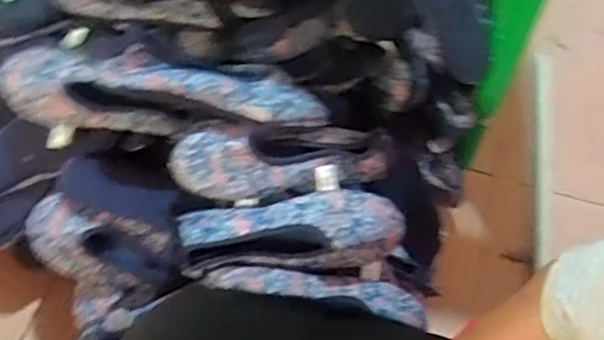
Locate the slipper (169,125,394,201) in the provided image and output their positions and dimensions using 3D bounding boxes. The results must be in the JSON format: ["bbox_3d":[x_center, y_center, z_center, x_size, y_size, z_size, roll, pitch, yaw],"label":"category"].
[{"bbox_3d":[-0.019,-0.008,0.764,0.259,0.059,0.080,-1,56,-4],"label":"slipper"}]

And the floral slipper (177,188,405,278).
[{"bbox_3d":[-0.013,0.070,0.738,0.253,0.055,0.073,-4,56,-6],"label":"floral slipper"}]

